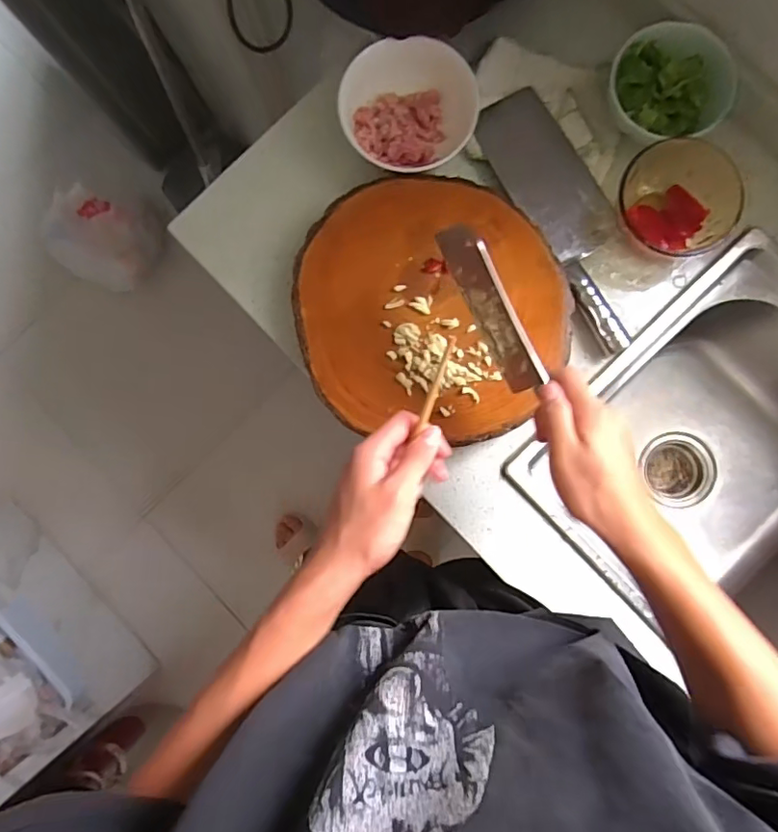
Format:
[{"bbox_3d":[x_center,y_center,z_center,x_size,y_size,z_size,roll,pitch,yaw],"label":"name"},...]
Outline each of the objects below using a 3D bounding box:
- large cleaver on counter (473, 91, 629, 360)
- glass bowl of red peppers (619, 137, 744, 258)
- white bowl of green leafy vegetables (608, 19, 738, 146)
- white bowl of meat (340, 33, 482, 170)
[{"bbox_3d":[0.207,-0.229,0.624,0.095,0.020,0.310,-30,86,0],"label":"large cleaver on counter"},{"bbox_3d":[0.313,-0.233,0.597,0.122,0.060,0.112,0,87,2],"label":"glass bowl of red peppers"},{"bbox_3d":[0.303,-0.360,0.609,0.124,0.059,0.113,0,87,2],"label":"white bowl of green leafy vegetables"},{"bbox_3d":[0.022,-0.342,0.618,0.148,0.058,0.151,-1,87,2],"label":"white bowl of meat"}]

